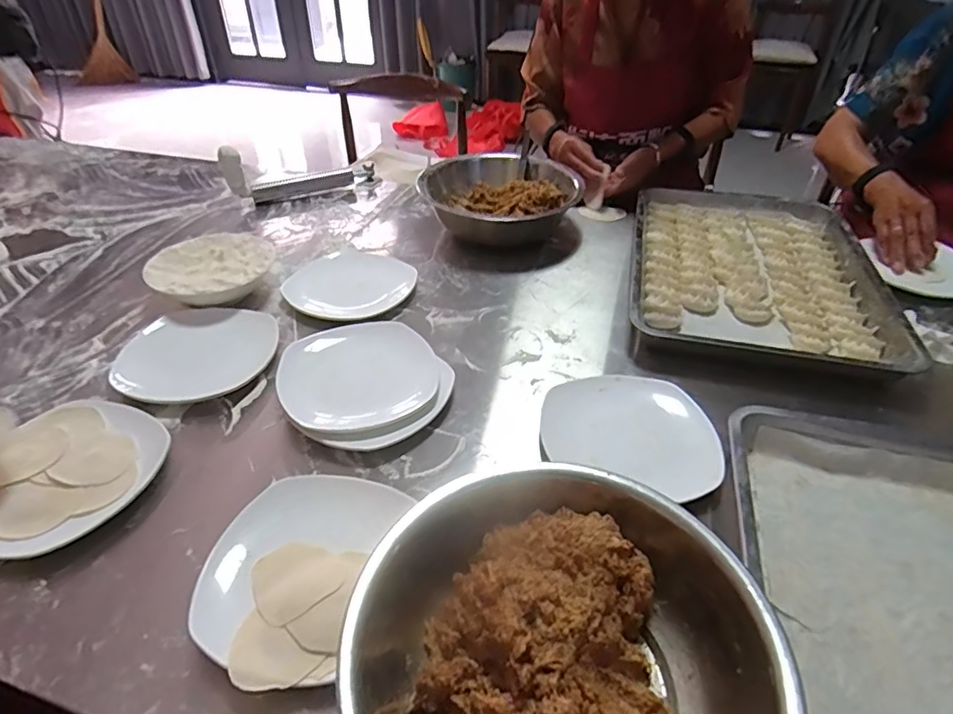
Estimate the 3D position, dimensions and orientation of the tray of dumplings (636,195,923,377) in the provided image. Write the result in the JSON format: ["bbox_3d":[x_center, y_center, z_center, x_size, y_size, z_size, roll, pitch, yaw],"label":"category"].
[{"bbox_3d":[0.421,-0.144,0.859,0.342,0.043,0.476,9,41,11],"label":"tray of dumplings"}]

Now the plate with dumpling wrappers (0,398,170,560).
[{"bbox_3d":[-0.415,0.113,0.552,0.176,0.032,0.180,0,40,0],"label":"plate with dumpling wrappers"}]

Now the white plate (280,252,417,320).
[{"bbox_3d":[-0.191,-0.107,0.827,0.178,0.031,0.163,0,40,0],"label":"white plate"}]

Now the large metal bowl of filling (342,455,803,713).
[{"bbox_3d":[0.054,0.210,0.381,0.265,0.095,0.274,0,40,0],"label":"large metal bowl of filling"}]

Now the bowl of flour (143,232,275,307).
[{"bbox_3d":[-0.385,-0.121,0.819,0.167,0.060,0.176,0,37,0],"label":"bowl of flour"}]

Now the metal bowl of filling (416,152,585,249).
[{"bbox_3d":[0.044,-0.273,0.979,0.260,0.090,0.244,0,40,0],"label":"metal bowl of filling"}]

